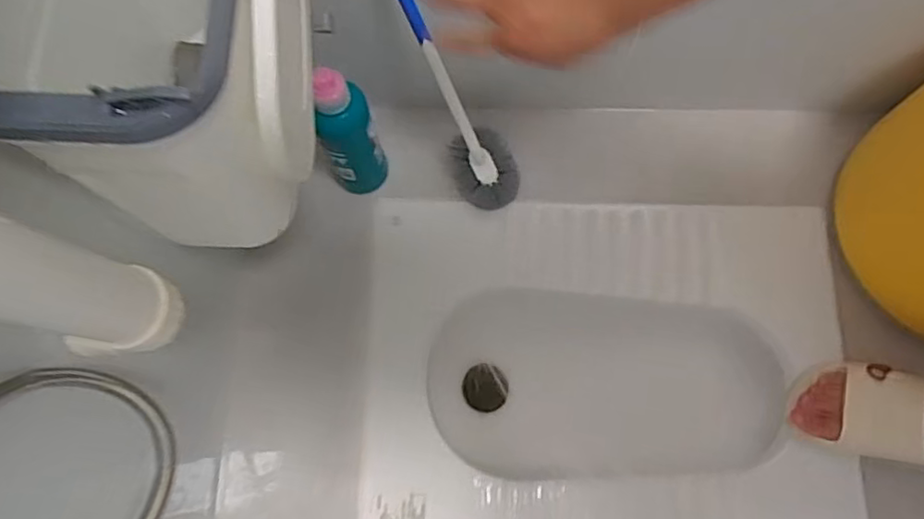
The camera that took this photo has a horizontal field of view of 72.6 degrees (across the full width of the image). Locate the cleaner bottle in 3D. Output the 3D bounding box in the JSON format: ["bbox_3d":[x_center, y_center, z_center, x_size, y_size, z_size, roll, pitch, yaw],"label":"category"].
[{"bbox_3d":[-0.130,-0.140,0.702,0.063,0.232,0.059,0,71,0],"label":"cleaner bottle"}]

